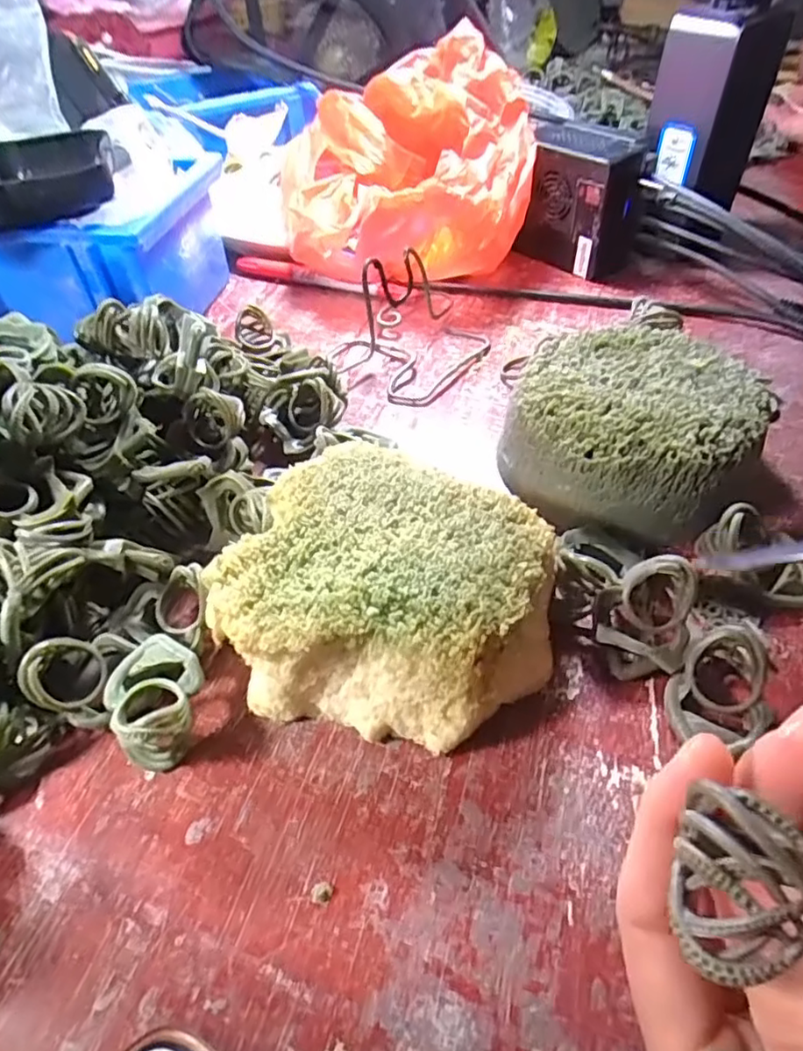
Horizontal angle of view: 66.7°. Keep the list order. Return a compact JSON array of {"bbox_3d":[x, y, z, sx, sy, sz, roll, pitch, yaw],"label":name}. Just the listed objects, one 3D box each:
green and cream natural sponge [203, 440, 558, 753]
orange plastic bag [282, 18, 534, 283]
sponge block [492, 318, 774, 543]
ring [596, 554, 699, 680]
[{"bbox_3d":[-0.003,0.022,0.222,0.113,0.043,0.101,7,50,9],"label":"green and cream natural sponge"},{"bbox_3d":[-0.001,-0.225,0.401,0.167,0.115,0.128,3,49,6],"label":"orange plastic bag"},{"bbox_3d":[0.103,-0.045,0.274,0.099,0.045,0.107,26,55,23],"label":"sponge block"},{"bbox_3d":[0.086,0.033,0.210,0.026,0.035,0.032,27,56,24],"label":"ring"}]

